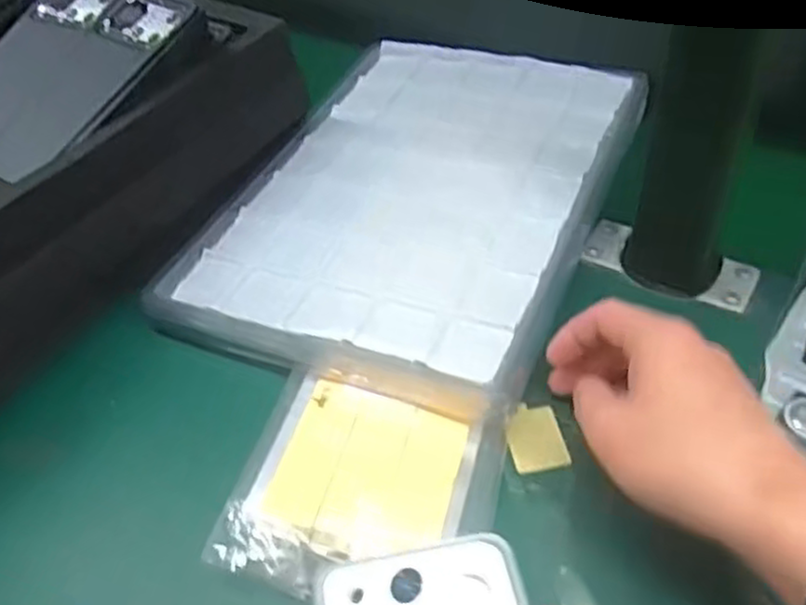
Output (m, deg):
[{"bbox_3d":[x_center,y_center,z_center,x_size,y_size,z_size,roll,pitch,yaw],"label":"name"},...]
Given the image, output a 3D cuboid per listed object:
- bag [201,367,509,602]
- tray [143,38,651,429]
[{"bbox_3d":[-0.019,0.088,0.351,0.119,0.012,0.112,12,47,14],"label":"bag"},{"bbox_3d":[0.014,-0.077,0.483,0.221,0.028,0.320,16,52,20],"label":"tray"}]

